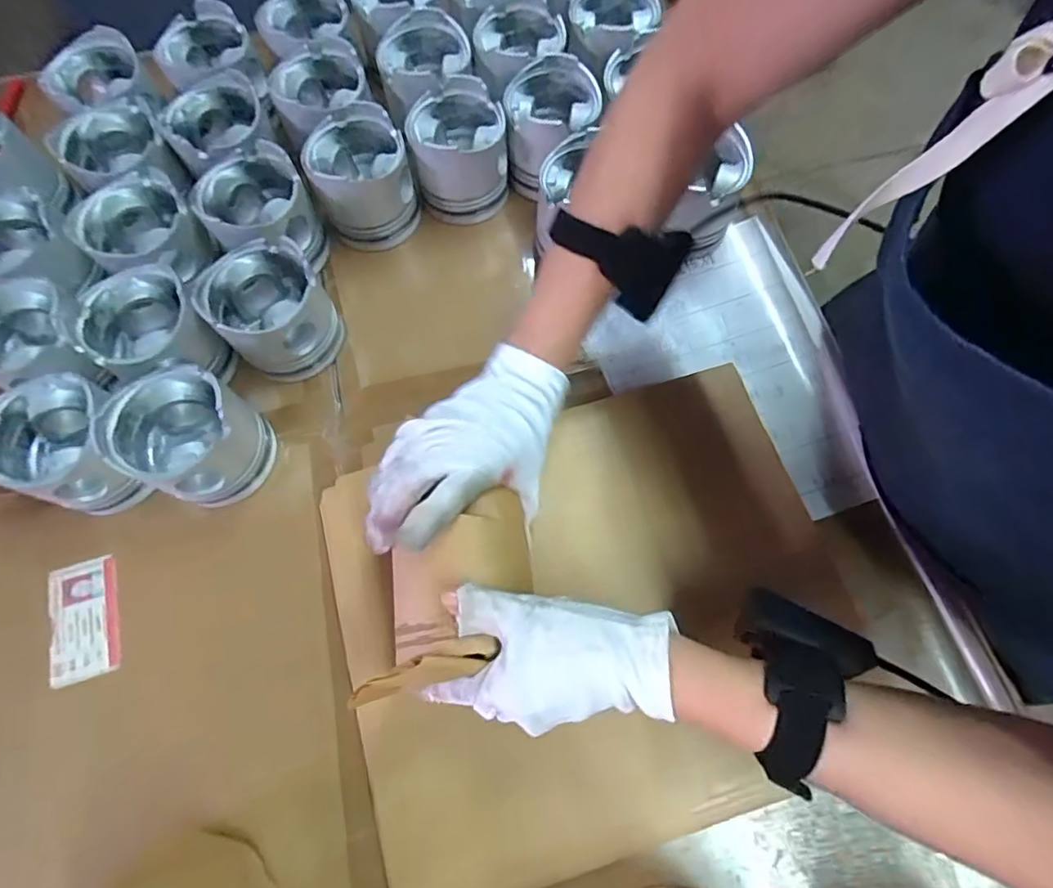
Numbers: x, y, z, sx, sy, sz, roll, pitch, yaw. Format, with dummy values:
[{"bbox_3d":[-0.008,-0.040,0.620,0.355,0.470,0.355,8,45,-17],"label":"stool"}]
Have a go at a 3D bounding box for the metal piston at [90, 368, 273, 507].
[{"bbox_3d":[-0.265,-0.004,0.443,0.092,0.095,0.086,0,69,0],"label":"metal piston"}]

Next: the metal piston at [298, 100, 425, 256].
[{"bbox_3d":[-0.157,-0.256,0.532,0.090,0.078,0.097,-20,70,-7],"label":"metal piston"}]

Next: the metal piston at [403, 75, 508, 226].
[{"bbox_3d":[-0.066,-0.287,0.543,0.091,0.077,0.097,-14,69,-5],"label":"metal piston"}]

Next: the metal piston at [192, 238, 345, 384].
[{"bbox_3d":[-0.221,-0.117,0.477,0.086,0.082,0.091,0,69,0],"label":"metal piston"}]

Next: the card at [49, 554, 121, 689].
[{"bbox_3d":[-0.351,0.139,0.438,0.047,0.006,0.091,-14,71,-11],"label":"card"}]

